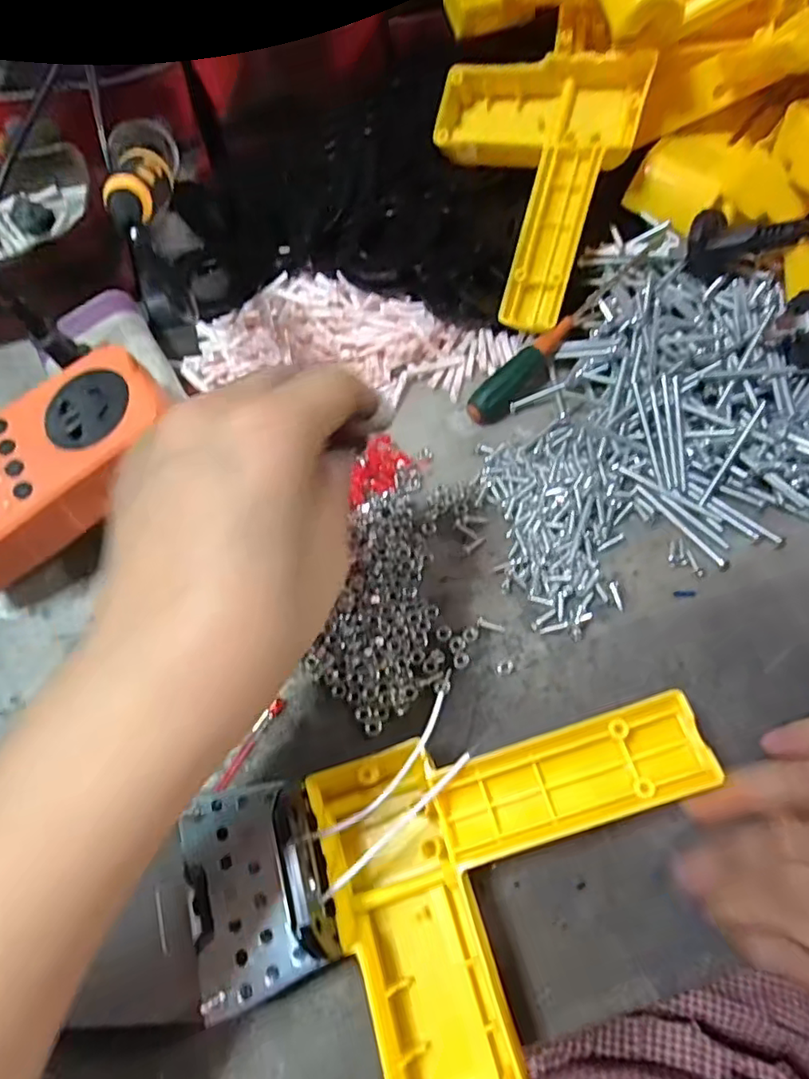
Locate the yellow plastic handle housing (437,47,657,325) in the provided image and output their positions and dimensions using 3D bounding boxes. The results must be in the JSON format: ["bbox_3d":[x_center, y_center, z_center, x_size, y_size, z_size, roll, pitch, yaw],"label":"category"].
[{"bbox_3d":[0.062,-0.203,0.348,0.113,0.023,0.146,22,95,26],"label":"yellow plastic handle housing"}]

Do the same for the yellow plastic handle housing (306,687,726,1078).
[{"bbox_3d":[0.046,0.123,0.219,0.141,0.043,0.113,-18,66,-5],"label":"yellow plastic handle housing"}]

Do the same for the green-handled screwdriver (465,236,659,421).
[{"bbox_3d":[0.091,-0.121,0.337,0.019,0.018,0.153,40,82,18],"label":"green-handled screwdriver"}]

